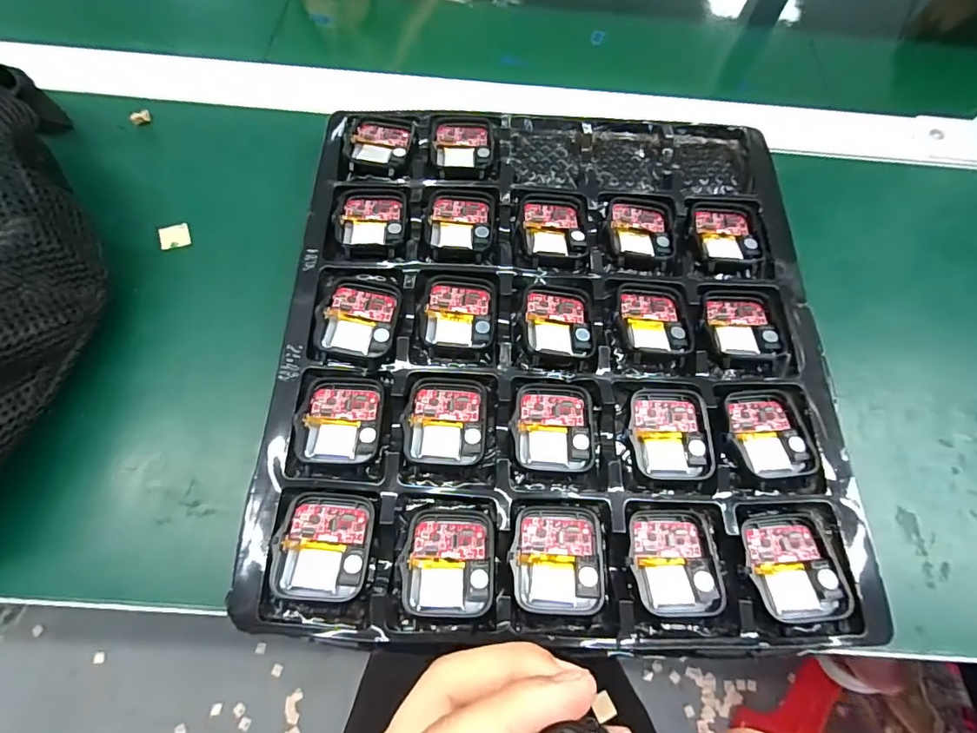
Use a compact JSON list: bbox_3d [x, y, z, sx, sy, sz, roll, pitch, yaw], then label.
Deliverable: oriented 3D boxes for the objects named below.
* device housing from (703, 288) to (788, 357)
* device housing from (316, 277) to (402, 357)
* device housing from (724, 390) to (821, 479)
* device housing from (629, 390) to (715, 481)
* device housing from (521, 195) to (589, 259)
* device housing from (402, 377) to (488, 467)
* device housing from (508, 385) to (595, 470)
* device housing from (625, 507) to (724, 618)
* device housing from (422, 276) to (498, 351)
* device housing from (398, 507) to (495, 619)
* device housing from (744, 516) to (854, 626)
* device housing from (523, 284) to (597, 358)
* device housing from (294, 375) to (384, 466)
[{"bbox_3d":[0.131,-0.023,0.253,0.034,0.008,0.042,0,67,-3],"label":"device housing"},{"bbox_3d":[-0.065,-0.026,0.245,0.038,0.005,0.042,8,67,0],"label":"device housing"},{"bbox_3d":[0.130,0.031,0.230,0.038,0.006,0.042,-2,67,-4],"label":"device housing"},{"bbox_3d":[0.084,0.031,0.228,0.035,0.005,0.042,2,67,-2],"label":"device housing"},{"bbox_3d":[0.036,-0.078,0.270,0.036,0.006,0.041,-2,67,-4],"label":"device housing"},{"bbox_3d":[-0.019,0.025,0.229,0.037,0.005,0.041,4,67,-1],"label":"device housing"},{"bbox_3d":[0.031,0.028,0.230,0.036,0.007,0.040,3,67,-2],"label":"device housing"},{"bbox_3d":[0.079,0.083,0.209,0.037,0.009,0.042,2,66,1],"label":"device housing"},{"bbox_3d":[-0.015,-0.028,0.250,0.037,0.004,0.040,5,67,-1],"label":"device housing"},{"bbox_3d":[-0.016,0.082,0.206,0.037,0.011,0.042,4,67,-1],"label":"device housing"},{"bbox_3d":[0.130,0.085,0.210,0.035,0.005,0.042,-6,61,2],"label":"device housing"},{"bbox_3d":[0.036,-0.025,0.247,0.036,0.006,0.041,4,67,-1],"label":"device housing"},{"bbox_3d":[-0.068,0.024,0.228,0.037,0.005,0.042,3,67,-2],"label":"device housing"}]

